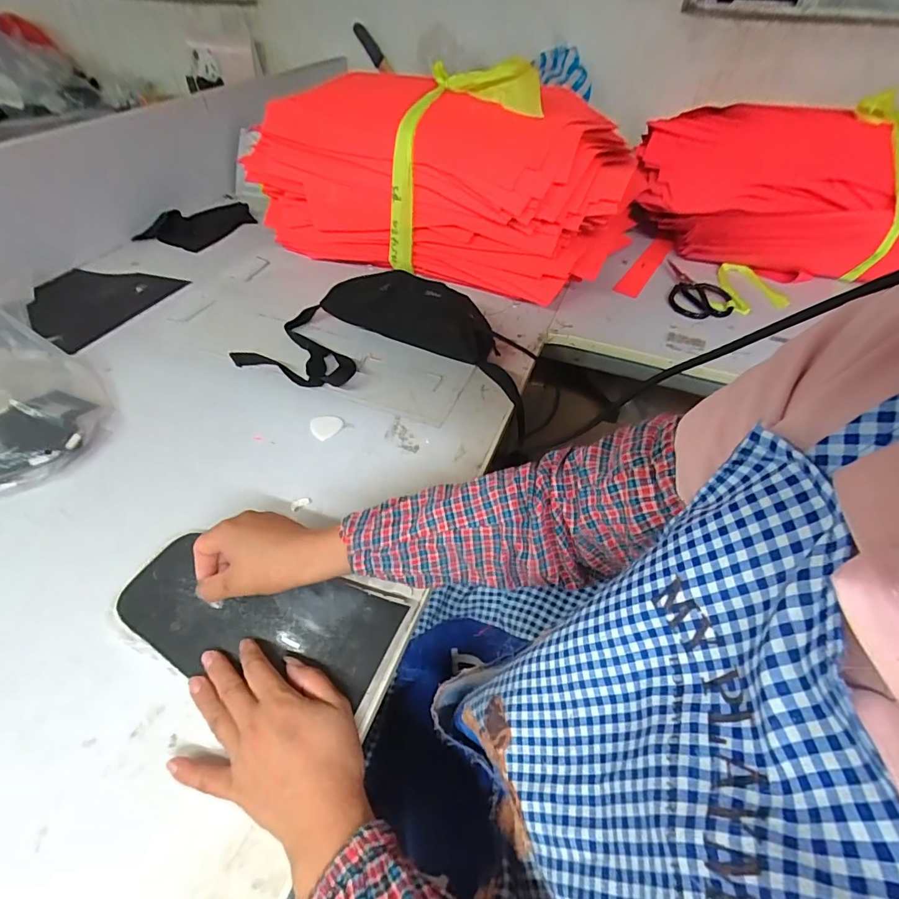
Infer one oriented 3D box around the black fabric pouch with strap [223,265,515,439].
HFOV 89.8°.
[{"bbox_3d":[-0.084,-0.166,0.647,0.414,0.096,0.204,15,49,12],"label":"black fabric pouch with strap"}]

